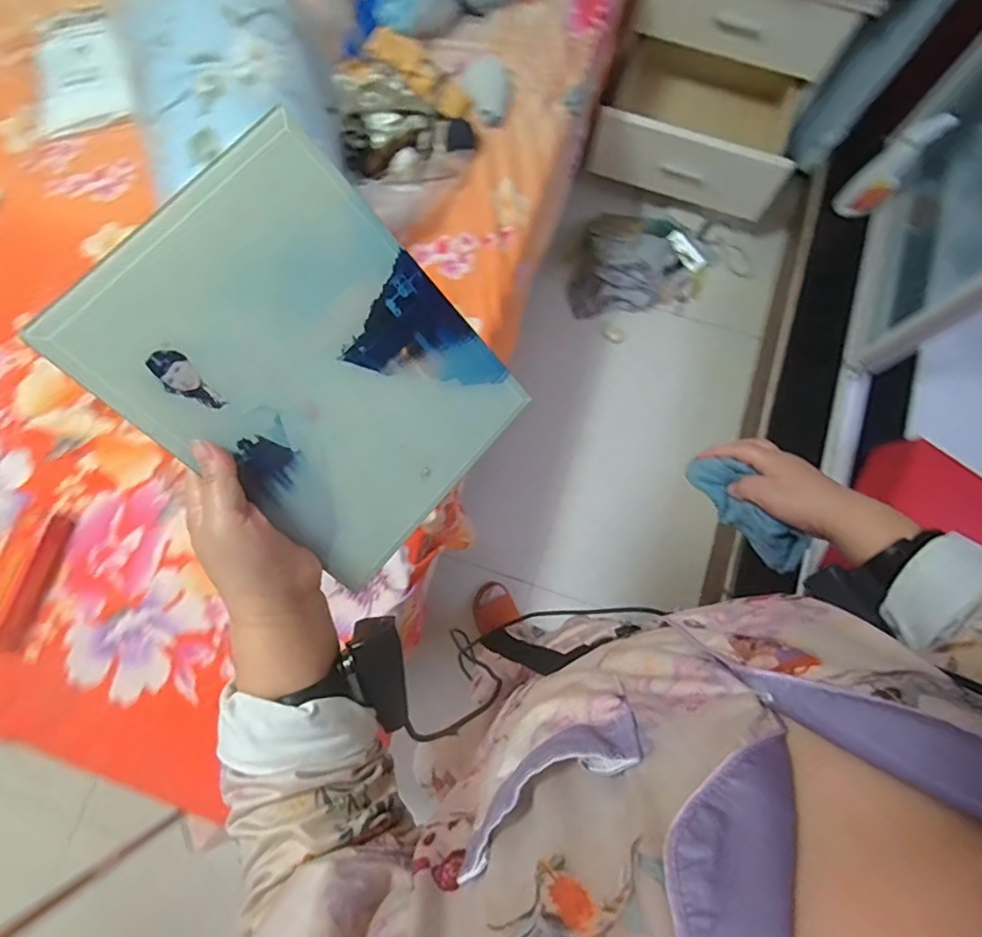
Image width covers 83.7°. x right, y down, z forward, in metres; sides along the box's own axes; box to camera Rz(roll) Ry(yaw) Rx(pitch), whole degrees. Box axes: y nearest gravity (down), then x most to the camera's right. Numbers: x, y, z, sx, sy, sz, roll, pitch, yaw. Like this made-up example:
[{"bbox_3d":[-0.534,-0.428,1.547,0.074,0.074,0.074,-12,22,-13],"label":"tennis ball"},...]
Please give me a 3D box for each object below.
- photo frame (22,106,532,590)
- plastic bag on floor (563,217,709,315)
[{"bbox_3d":[-0.108,-0.063,0.354,0.187,0.006,0.239,-48,115,-9],"label":"photo frame"},{"bbox_3d":[0.390,-0.563,1.444,0.379,0.113,0.289,-5,79,-2],"label":"plastic bag on floor"}]

